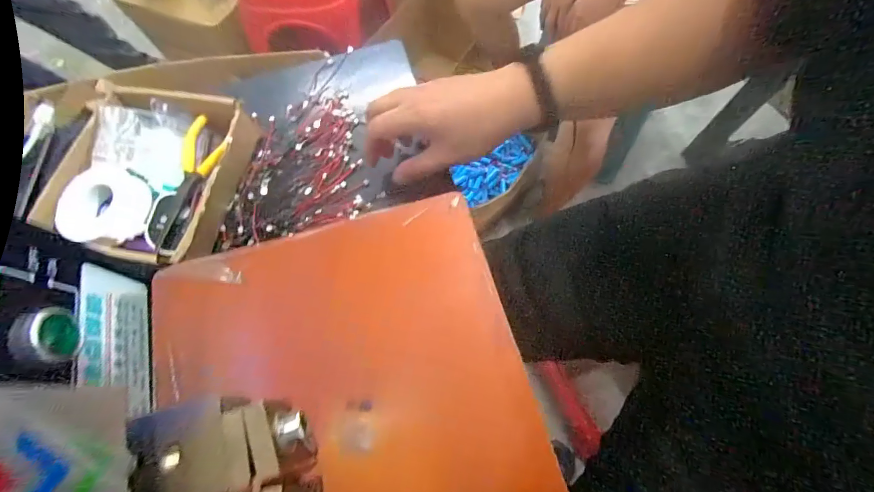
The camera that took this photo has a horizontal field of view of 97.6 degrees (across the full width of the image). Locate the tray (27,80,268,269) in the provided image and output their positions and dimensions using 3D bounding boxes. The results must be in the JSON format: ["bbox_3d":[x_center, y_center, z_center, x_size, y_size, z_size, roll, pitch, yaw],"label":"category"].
[{"bbox_3d":[-0.261,-0.064,0.364,0.152,0.055,0.164,7,71,5],"label":"tray"}]

